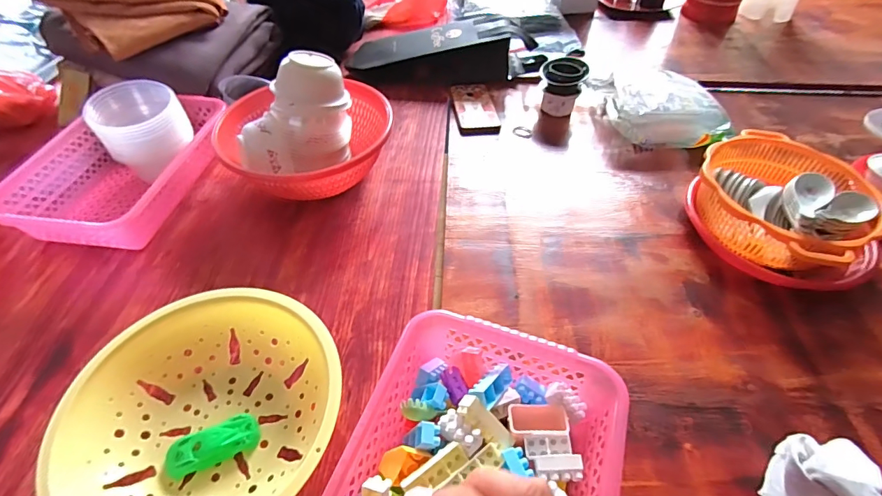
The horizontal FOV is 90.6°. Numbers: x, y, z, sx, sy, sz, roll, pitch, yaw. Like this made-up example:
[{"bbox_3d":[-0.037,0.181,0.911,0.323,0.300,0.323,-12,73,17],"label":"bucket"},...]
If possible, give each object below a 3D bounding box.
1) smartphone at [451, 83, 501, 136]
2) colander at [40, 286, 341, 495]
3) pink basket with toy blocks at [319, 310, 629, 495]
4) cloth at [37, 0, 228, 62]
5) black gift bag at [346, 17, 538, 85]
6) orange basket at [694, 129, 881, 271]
[{"bbox_3d":[0.065,-0.272,0.842,0.079,0.013,0.159,-3,48,-3],"label":"smartphone"},{"bbox_3d":[-0.225,0.165,0.424,0.246,0.064,0.233,0,48,0],"label":"colander"},{"bbox_3d":[0.027,0.210,0.372,0.219,0.079,0.293,17,50,14],"label":"pink basket with toy blocks"},{"bbox_3d":[-0.524,-0.440,0.779,0.209,0.072,0.262,32,56,25],"label":"cloth"},{"bbox_3d":[0.001,-0.401,0.901,0.385,0.092,0.135,-3,48,-3],"label":"black gift bag"},{"bbox_3d":[0.474,-0.063,0.612,0.224,0.082,0.212,-25,53,-21],"label":"orange basket"}]

